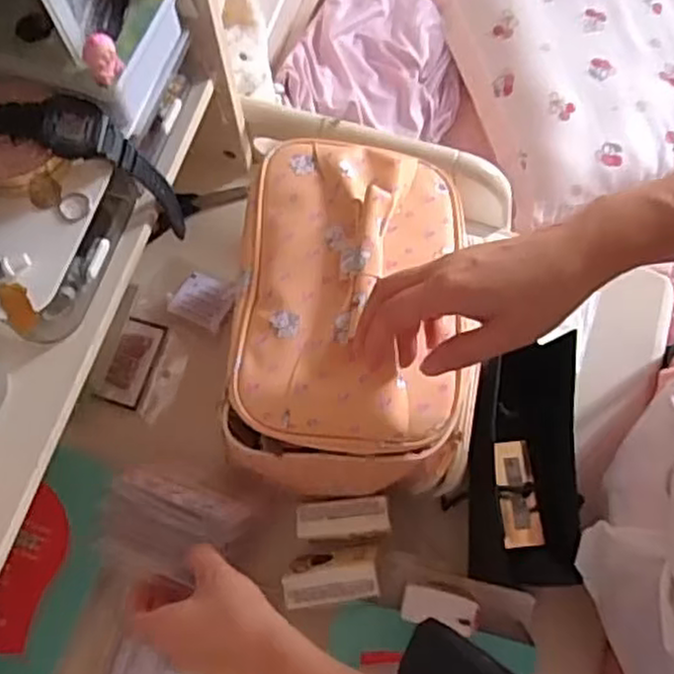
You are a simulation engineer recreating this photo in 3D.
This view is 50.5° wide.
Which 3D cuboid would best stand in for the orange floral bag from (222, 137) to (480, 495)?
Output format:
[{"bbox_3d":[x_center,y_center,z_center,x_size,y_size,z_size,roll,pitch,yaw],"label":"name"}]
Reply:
[{"bbox_3d":[0.011,-0.014,0.523,0.159,0.134,0.237,0,71,0],"label":"orange floral bag"}]

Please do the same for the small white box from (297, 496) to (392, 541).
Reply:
[{"bbox_3d":[0.005,0.144,0.563,0.071,0.032,0.029,-5,71,-1],"label":"small white box"}]

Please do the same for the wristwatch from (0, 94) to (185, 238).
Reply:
[{"bbox_3d":[-0.160,-0.120,0.488,0.062,0.173,0.040,-11,64,43],"label":"wristwatch"}]

